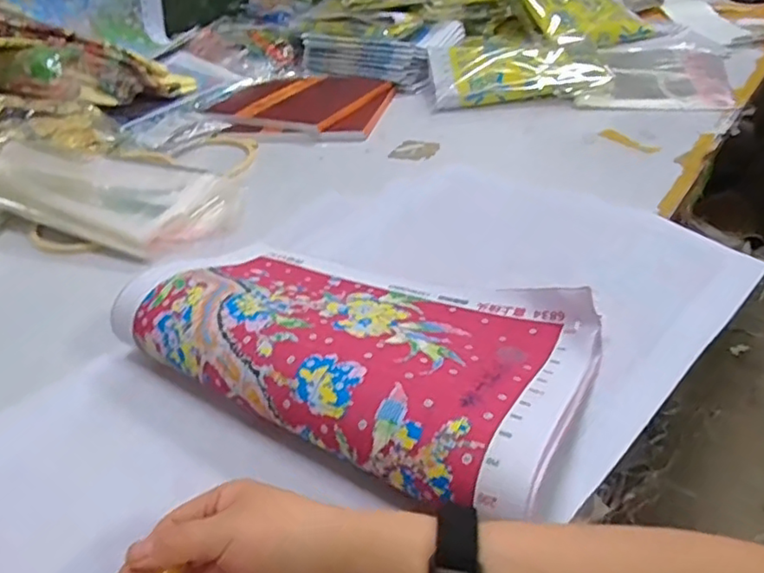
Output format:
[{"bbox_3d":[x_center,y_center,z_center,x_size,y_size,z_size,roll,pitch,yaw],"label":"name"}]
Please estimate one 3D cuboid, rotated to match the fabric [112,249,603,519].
[{"bbox_3d":[-0.032,0.039,0.557,0.408,0.065,0.253,14,43,25],"label":"fabric"}]

